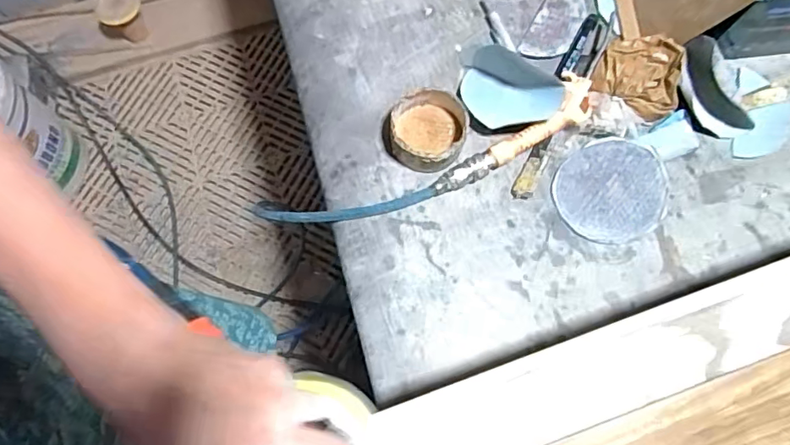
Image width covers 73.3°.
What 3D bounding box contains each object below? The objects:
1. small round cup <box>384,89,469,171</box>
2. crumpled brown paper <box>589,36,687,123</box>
[{"bbox_3d":[0.035,-0.099,0.577,0.082,0.040,0.080,-1,72,3],"label":"small round cup"},{"bbox_3d":[0.268,-0.163,0.576,0.092,0.027,0.080,25,89,-4],"label":"crumpled brown paper"}]

